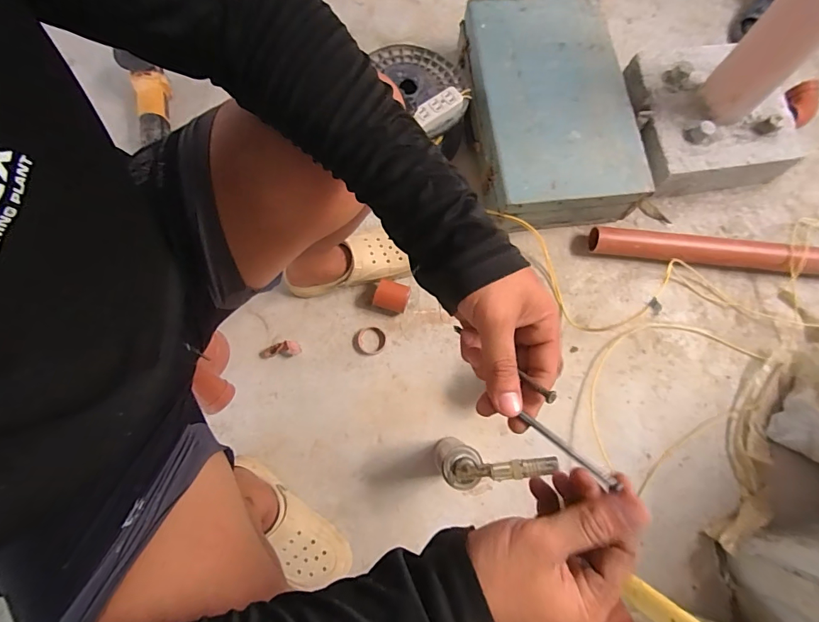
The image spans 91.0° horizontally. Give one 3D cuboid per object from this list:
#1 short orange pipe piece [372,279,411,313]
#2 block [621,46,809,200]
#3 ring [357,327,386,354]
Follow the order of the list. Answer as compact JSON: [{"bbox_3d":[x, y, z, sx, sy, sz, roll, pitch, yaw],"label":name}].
[{"bbox_3d":[-0.035,-0.027,0.827,0.068,0.045,0.054,16,77,3],"label":"short orange pipe piece"},{"bbox_3d":[0.640,-0.425,0.892,0.307,0.119,0.302,-8,77,-2],"label":"block"},{"bbox_3d":[-0.078,0.061,0.823,0.057,0.014,0.053,0,77,-1],"label":"ring"}]

